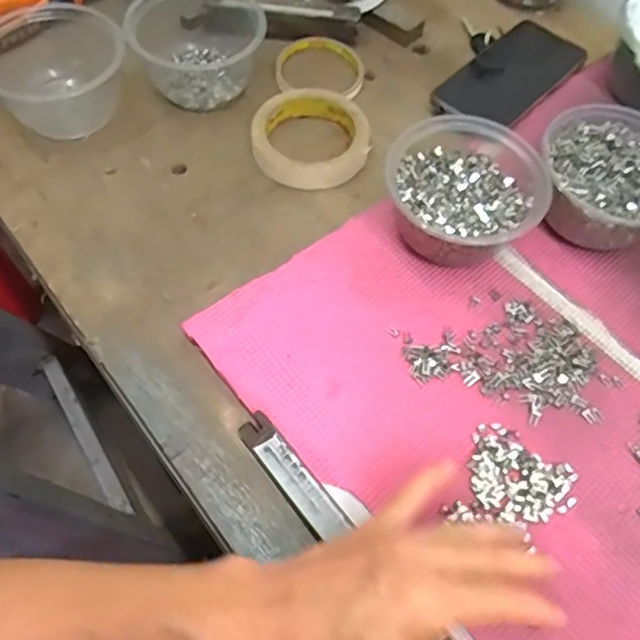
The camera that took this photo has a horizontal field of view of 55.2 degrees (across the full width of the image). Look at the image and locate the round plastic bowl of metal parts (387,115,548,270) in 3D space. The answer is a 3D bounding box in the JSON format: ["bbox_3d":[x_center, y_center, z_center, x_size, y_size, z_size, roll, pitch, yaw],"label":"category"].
[{"bbox_3d":[0.105,-0.091,0.458,0.107,0.061,0.103,1,61,-1],"label":"round plastic bowl of metal parts"}]

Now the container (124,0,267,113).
[{"bbox_3d":[-0.108,-0.250,0.545,0.112,0.054,0.117,1,61,-1],"label":"container"}]

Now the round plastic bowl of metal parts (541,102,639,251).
[{"bbox_3d":[0.223,-0.106,0.473,0.109,0.058,0.113,1,61,-1],"label":"round plastic bowl of metal parts"}]

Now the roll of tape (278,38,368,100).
[{"bbox_3d":[0.002,-0.244,0.588,0.083,0.014,0.083,1,61,-1],"label":"roll of tape"}]

